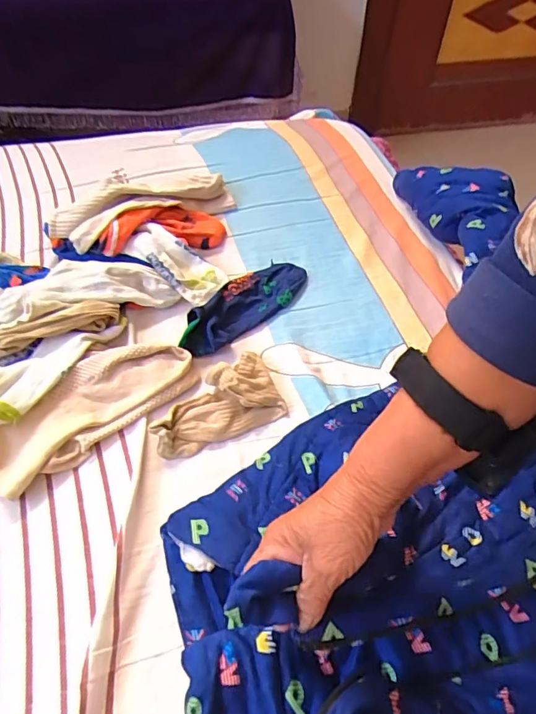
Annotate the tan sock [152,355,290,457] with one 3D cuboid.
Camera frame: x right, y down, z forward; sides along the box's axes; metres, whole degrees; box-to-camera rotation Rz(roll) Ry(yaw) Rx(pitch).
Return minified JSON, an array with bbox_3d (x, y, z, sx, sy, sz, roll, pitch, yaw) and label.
[{"bbox_3d":[-0.054,0.045,0.479,0.129,0.029,0.074,-22,56,-16],"label":"tan sock"}]

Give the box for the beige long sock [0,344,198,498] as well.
[{"bbox_3d":[-0.179,0.048,0.469,0.216,0.020,0.082,-34,75,-21],"label":"beige long sock"}]

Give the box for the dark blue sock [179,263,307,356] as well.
[{"bbox_3d":[-0.028,-0.065,0.561,0.180,0.033,0.061,-37,61,-25],"label":"dark blue sock"}]

